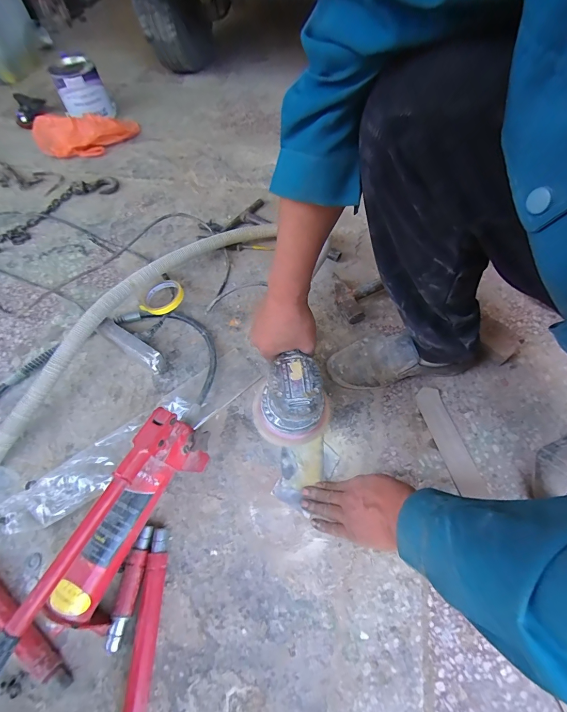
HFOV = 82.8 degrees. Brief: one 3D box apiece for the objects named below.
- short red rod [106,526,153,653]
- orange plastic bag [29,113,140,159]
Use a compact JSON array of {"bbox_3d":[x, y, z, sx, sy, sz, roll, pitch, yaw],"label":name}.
[{"bbox_3d":[-0.225,0.339,0.479,0.029,0.029,0.148,6,62,5],"label":"short red rod"},{"bbox_3d":[-0.660,-0.754,1.075,0.325,0.074,0.205,-21,63,-9],"label":"orange plastic bag"}]

